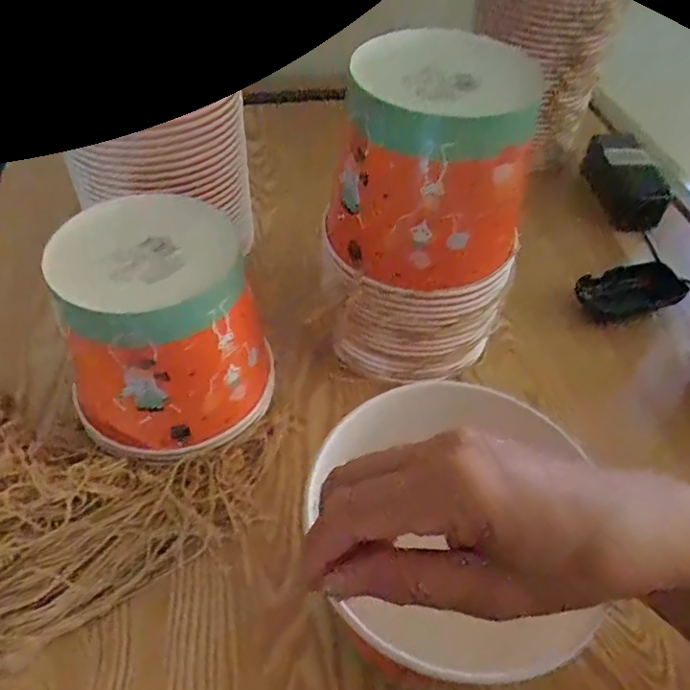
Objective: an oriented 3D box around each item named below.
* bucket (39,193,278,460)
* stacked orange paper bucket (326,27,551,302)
[{"bbox_3d":[-0.132,-0.005,0.447,0.128,0.162,0.137,2,50,-2],"label":"bucket"},{"bbox_3d":[0.067,-0.137,0.442,0.148,0.142,0.131,18,51,11],"label":"stacked orange paper bucket"}]

